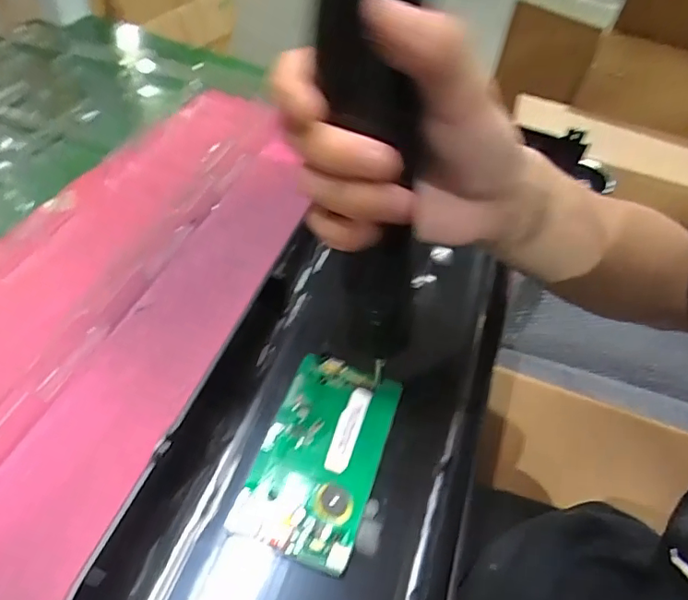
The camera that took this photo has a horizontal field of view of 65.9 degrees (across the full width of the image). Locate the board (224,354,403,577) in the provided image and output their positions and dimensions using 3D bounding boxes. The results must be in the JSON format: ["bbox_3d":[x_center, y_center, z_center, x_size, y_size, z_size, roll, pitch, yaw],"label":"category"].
[{"bbox_3d":[-0.011,0.077,0.280,0.060,0.005,0.109,17,47,10],"label":"board"}]

